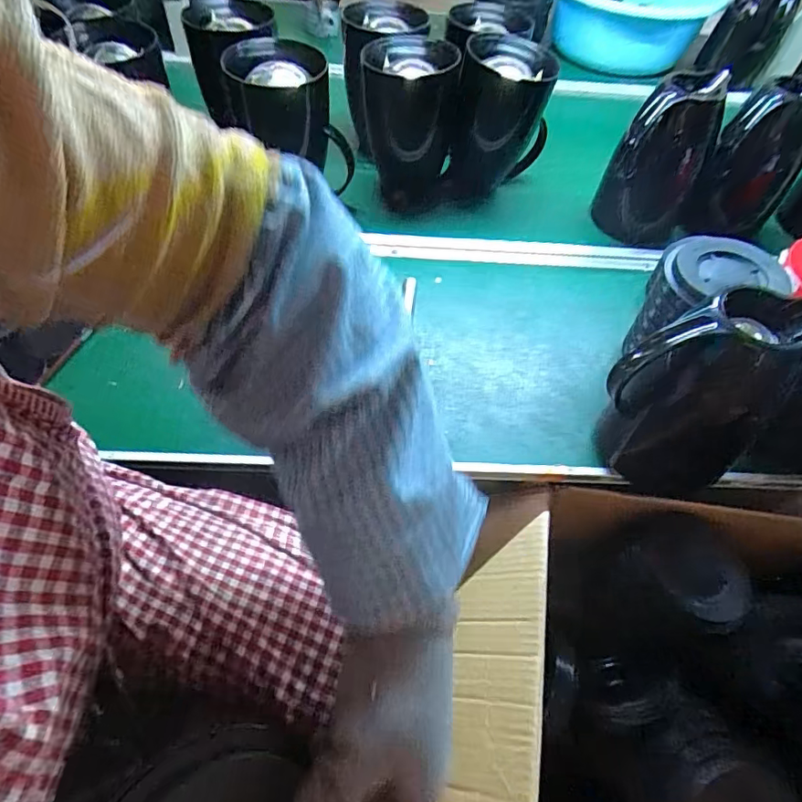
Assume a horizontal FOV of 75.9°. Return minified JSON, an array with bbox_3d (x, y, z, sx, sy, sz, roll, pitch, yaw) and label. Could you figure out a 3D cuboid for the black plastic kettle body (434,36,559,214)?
[{"bbox_3d":[0.143,-0.402,0.779,0.131,0.215,0.129,20,54,9],"label":"black plastic kettle body"}]

